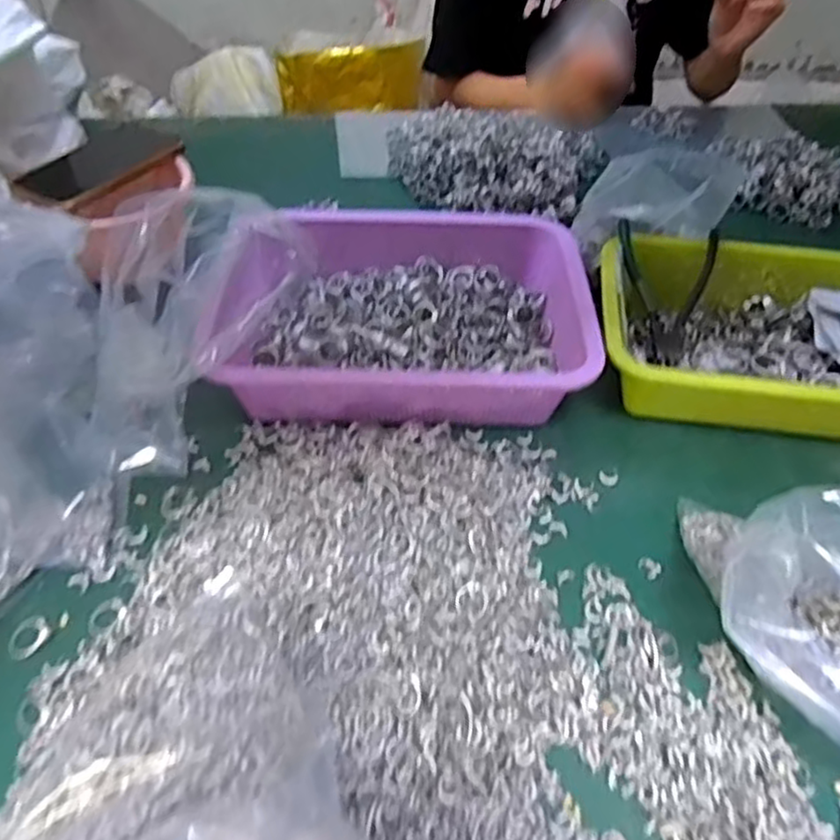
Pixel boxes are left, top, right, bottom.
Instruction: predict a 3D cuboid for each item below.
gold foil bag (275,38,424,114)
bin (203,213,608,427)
[{"bbox_3d":[-0.135,-0.687,1.418,0.288,0.119,0.053,-15,26,-16],"label":"gold foil bag"},{"bbox_3d":[-0.007,-0.090,0.594,0.274,0.075,0.212,1,46,-2],"label":"bin"}]

